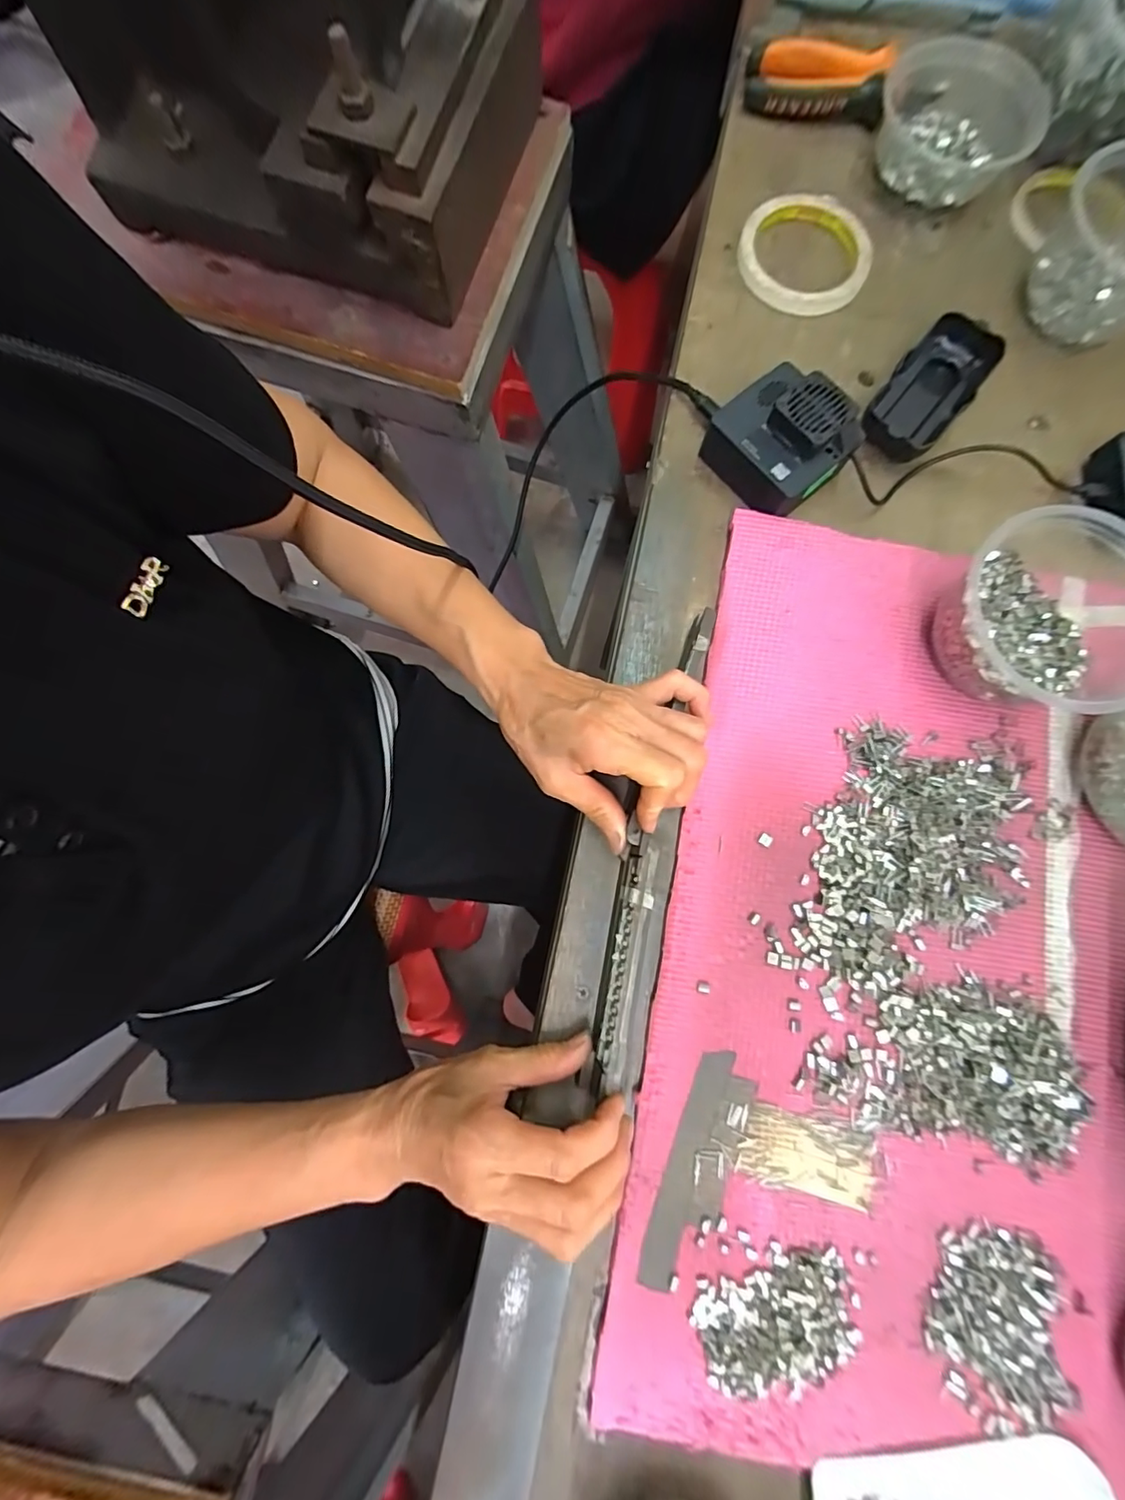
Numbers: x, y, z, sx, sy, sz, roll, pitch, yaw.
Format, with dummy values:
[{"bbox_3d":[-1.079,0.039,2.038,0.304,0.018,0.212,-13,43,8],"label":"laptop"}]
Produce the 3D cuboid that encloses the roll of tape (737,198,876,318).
[{"bbox_3d":[0.183,-0.375,0.388,0.097,0.016,0.094,0,80,1],"label":"roll of tape"}]

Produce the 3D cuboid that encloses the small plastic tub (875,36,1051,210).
[{"bbox_3d":[0.293,-0.465,0.388,0.109,0.047,0.096,34,82,4],"label":"small plastic tub"}]

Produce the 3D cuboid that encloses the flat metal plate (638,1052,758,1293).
[{"bbox_3d":[0.076,0.231,0.285,0.033,0.004,0.118,21,81,5],"label":"flat metal plate"}]

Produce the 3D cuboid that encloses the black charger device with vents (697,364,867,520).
[{"bbox_3d":[0.145,-0.206,0.345,0.071,0.044,0.080,-38,82,-6],"label":"black charger device with vents"}]

